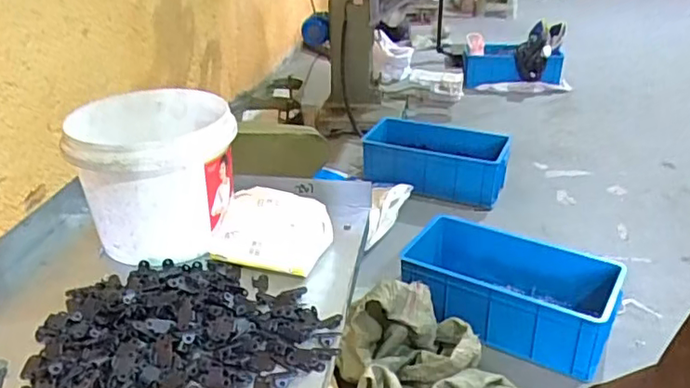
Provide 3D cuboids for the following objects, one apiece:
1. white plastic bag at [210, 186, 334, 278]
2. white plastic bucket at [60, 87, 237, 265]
[{"bbox_3d":[-0.087,0.031,0.671,0.131,0.070,0.069,6,30,12],"label":"white plastic bag"},{"bbox_3d":[-0.222,-0.028,0.704,0.171,0.138,0.178,-10,30,-16],"label":"white plastic bucket"}]

